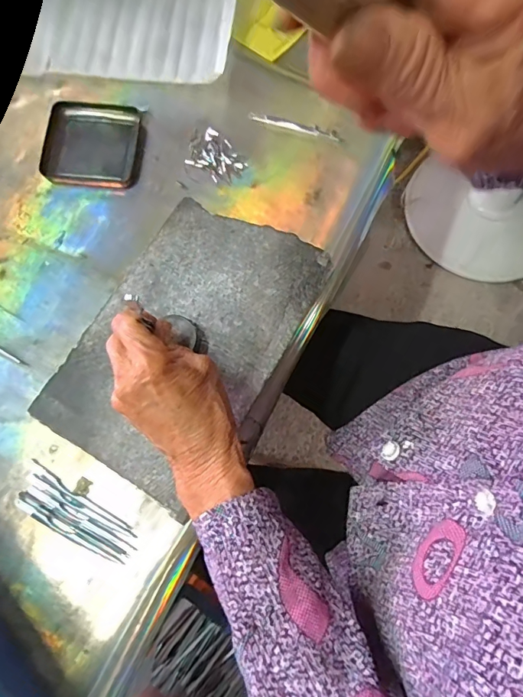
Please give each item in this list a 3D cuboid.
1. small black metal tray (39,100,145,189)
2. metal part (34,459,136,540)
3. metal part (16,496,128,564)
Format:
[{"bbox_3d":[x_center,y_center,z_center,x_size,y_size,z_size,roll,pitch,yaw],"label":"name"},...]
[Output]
[{"bbox_3d":[-0.182,-0.224,0.474,0.100,0.018,0.094,3,73,1],"label":"small black metal tray"},{"bbox_3d":[-0.155,0.130,0.375,0.113,0.004,0.007,31,76,9],"label":"metal part"},{"bbox_3d":[-0.163,0.154,0.365,0.106,0.004,0.009,26,75,7],"label":"metal part"}]

